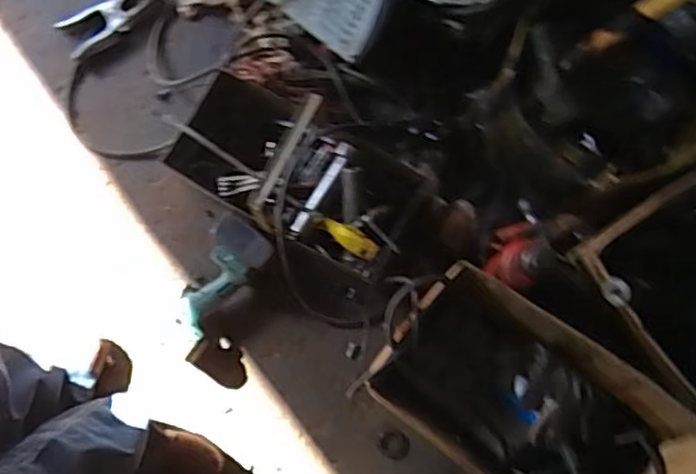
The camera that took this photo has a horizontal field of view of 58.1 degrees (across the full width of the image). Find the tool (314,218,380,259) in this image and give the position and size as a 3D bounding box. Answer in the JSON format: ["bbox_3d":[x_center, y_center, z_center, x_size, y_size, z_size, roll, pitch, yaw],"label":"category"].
[{"bbox_3d":[-0.001,-0.003,0.986,0.107,0.016,0.032,33,81,7],"label":"tool"}]

